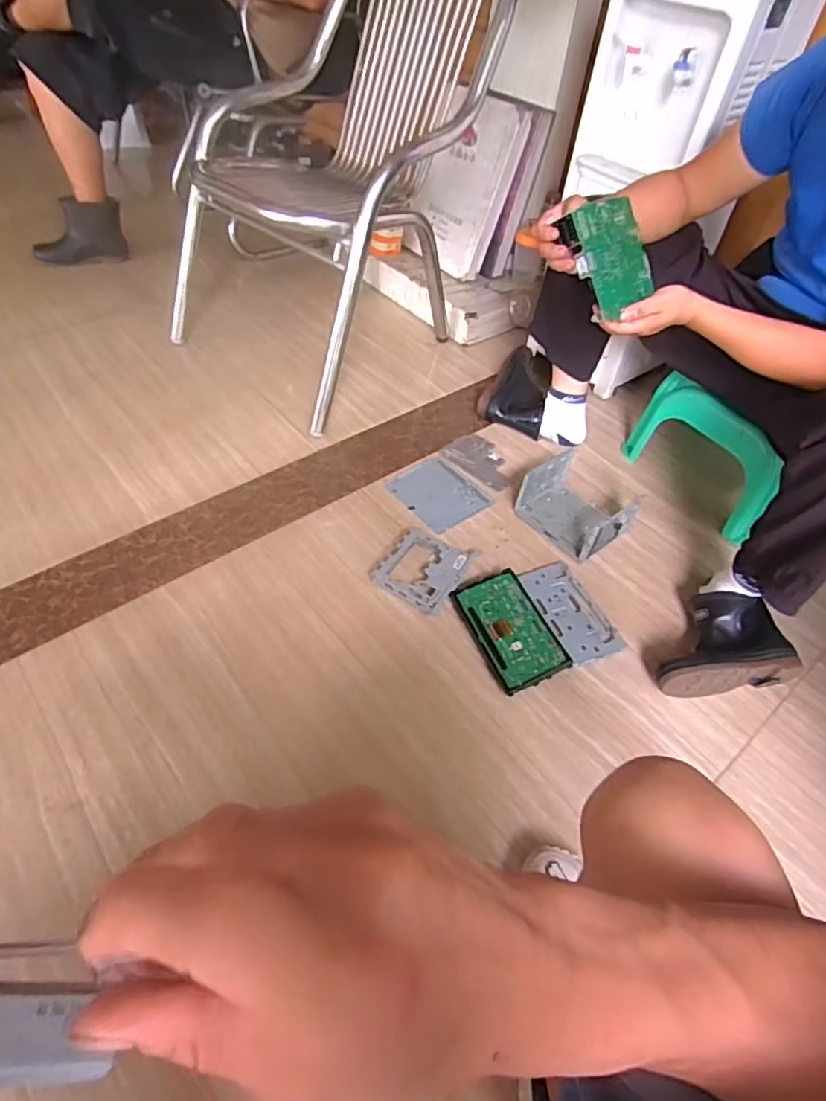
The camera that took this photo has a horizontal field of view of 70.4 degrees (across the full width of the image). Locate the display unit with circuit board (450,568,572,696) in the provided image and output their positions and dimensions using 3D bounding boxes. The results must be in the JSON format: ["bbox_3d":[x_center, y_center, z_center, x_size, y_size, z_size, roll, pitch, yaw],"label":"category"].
[{"bbox_3d":[0.163,0.129,0.975,0.122,0.030,0.203,-17,53,-17],"label":"display unit with circuit board"}]

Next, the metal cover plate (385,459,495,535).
[{"bbox_3d":[0.052,-0.118,1.200,0.144,0.008,0.175,-29,57,-25],"label":"metal cover plate"}]

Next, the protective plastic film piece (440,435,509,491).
[{"bbox_3d":[0.153,-0.196,1.267,0.111,0.008,0.169,-35,60,-28],"label":"protective plastic film piece"}]

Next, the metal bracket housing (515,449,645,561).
[{"bbox_3d":[0.314,-0.090,1.148,0.149,0.074,0.196,-33,59,-27],"label":"metal bracket housing"}]

